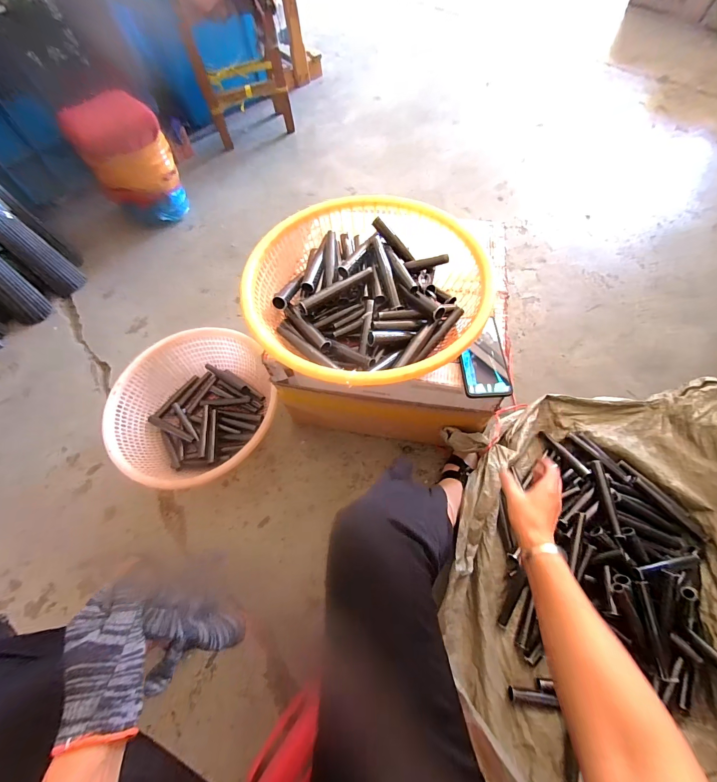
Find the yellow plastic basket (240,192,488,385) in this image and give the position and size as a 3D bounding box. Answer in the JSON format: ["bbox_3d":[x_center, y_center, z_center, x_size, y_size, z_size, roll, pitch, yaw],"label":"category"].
[{"bbox_3d":[0.020,-0.179,0.596,0.394,0.104,0.377,-1,63,3],"label":"yellow plastic basket"}]

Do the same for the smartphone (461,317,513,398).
[{"bbox_3d":[0.224,-0.063,0.609,0.077,0.014,0.154,-1,63,3],"label":"smartphone"}]

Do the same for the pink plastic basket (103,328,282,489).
[{"bbox_3d":[-0.407,0.047,0.860,0.381,0.132,0.394,-21,65,-7],"label":"pink plastic basket"}]

